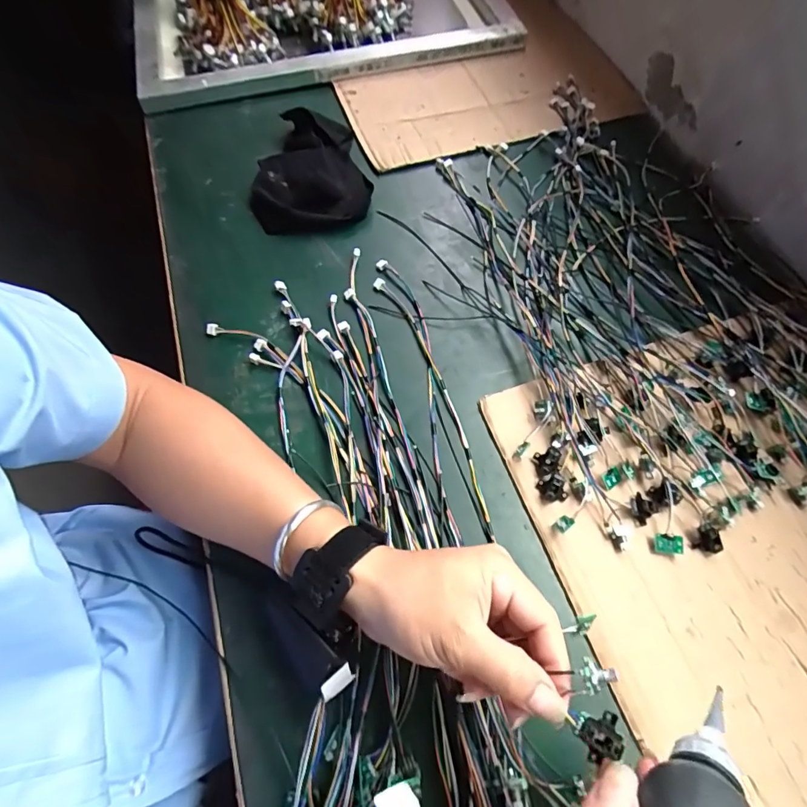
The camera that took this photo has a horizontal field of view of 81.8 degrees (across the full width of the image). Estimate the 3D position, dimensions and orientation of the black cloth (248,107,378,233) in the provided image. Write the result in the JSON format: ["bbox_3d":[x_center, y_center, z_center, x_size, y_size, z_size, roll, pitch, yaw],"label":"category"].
[{"bbox_3d":[-0.101,-0.265,0.529,0.128,0.033,0.176,1,63,2],"label":"black cloth"}]

